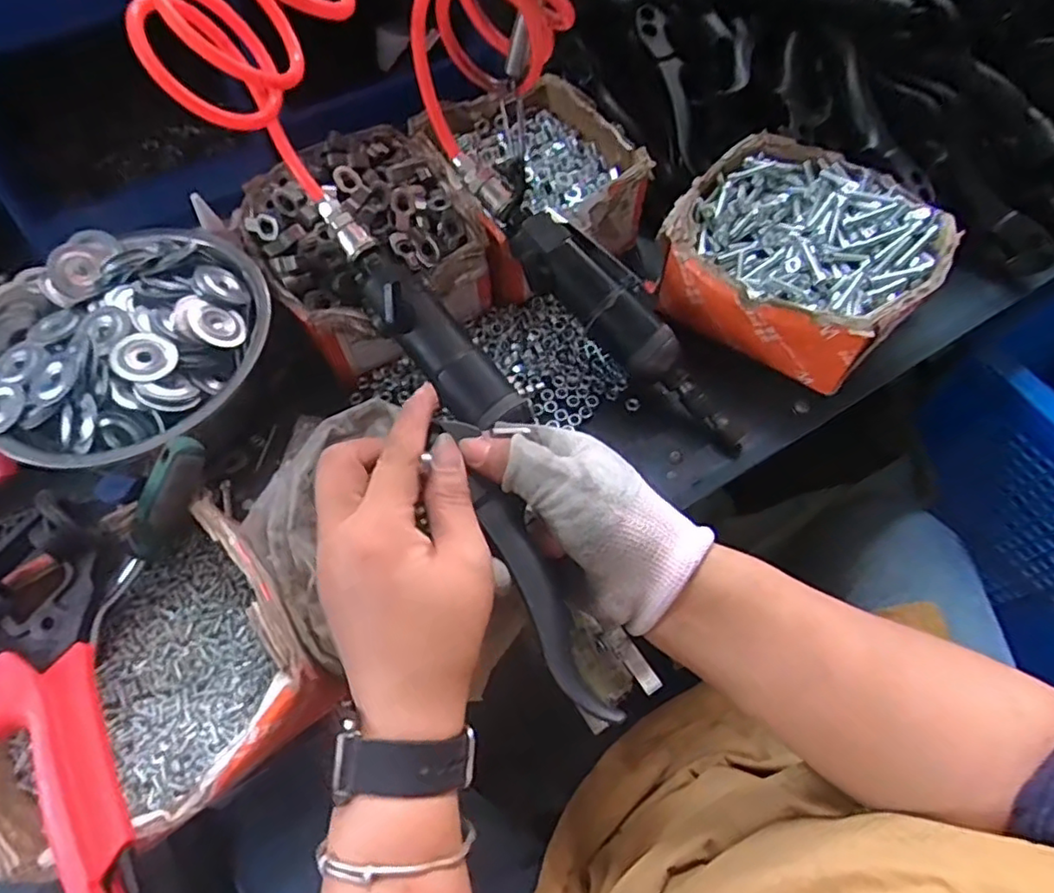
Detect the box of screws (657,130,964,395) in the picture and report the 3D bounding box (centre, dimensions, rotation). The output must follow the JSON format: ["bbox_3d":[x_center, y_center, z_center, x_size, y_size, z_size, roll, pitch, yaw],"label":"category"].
[{"bbox_3d":[0.194,-0.130,0.461,0.171,0.081,0.159,31,66,17],"label":"box of screws"}]

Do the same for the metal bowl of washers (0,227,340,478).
[{"bbox_3d":[-0.258,-0.058,0.435,0.164,0.099,0.183,39,69,20],"label":"metal bowl of washers"}]

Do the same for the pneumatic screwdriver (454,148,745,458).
[{"bbox_3d":[0.053,-0.098,0.425,0.263,0.036,0.049,46,70,-1],"label":"pneumatic screwdriver"}]

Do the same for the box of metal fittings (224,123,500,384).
[{"bbox_3d":[-0.117,-0.145,0.464,0.148,0.073,0.176,-29,65,-14],"label":"box of metal fittings"}]

